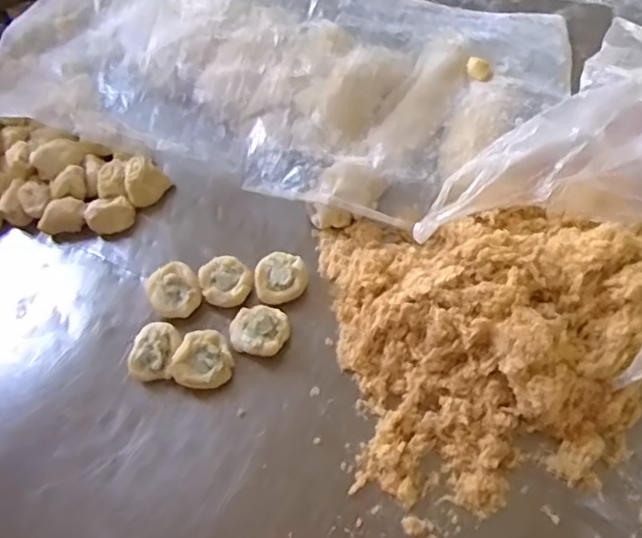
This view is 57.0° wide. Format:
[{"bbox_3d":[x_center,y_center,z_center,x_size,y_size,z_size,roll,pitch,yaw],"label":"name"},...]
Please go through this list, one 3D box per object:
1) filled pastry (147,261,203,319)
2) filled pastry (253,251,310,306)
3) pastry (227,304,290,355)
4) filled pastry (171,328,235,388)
[{"bbox_3d":[-0.139,0.023,0.568,0.047,0.028,0.052,-19,63,-12],"label":"filled pastry"},{"bbox_3d":[-0.039,0.008,0.572,0.049,0.025,0.048,1,61,-1],"label":"filled pastry"},{"bbox_3d":[-0.057,0.059,0.550,0.053,0.022,0.045,12,61,5],"label":"pastry"},{"bbox_3d":[-0.108,0.085,0.537,0.053,0.027,0.050,1,61,-1],"label":"filled pastry"}]

